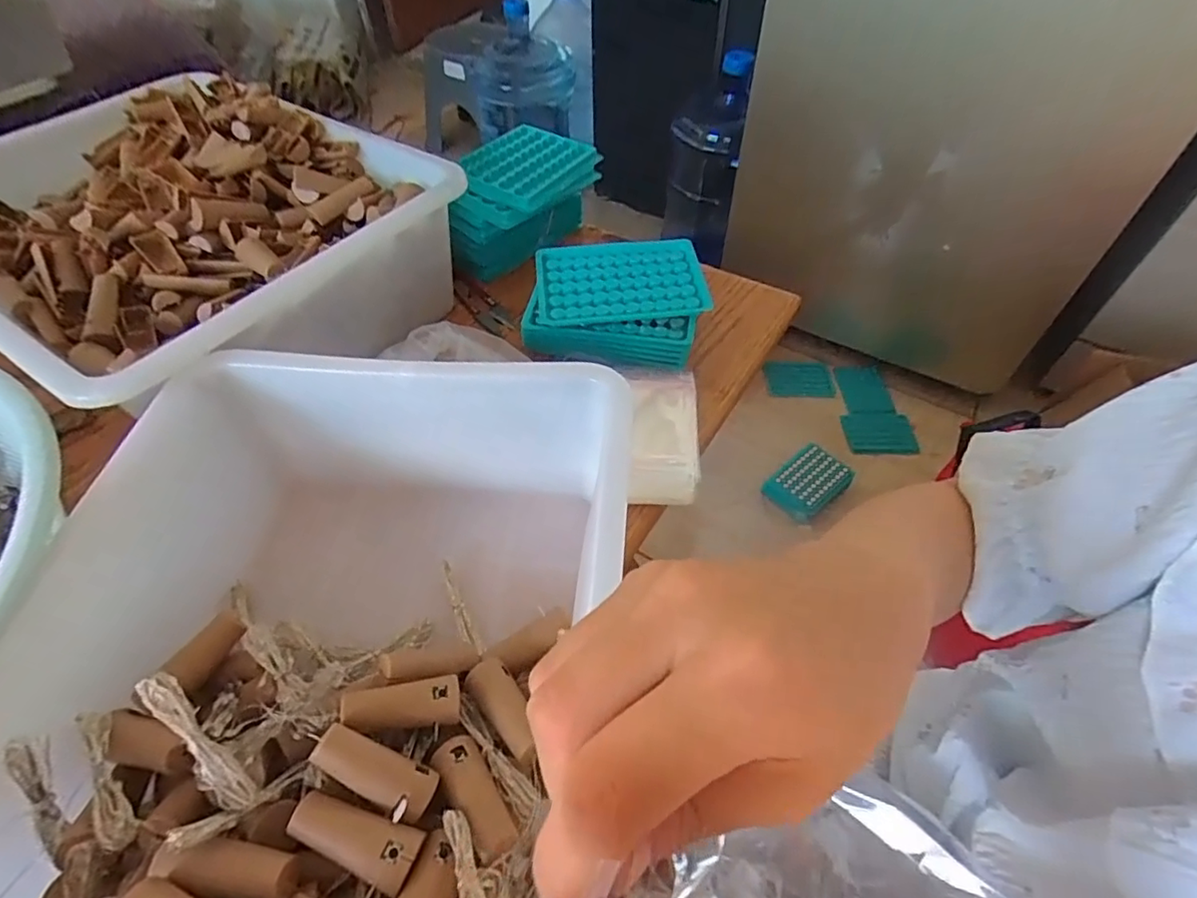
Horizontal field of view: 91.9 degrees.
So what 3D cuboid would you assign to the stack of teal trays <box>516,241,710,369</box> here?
[{"bbox_3d":[0.016,-0.122,0.468,0.135,0.036,0.111,7,53,7],"label":"stack of teal trays"}]

